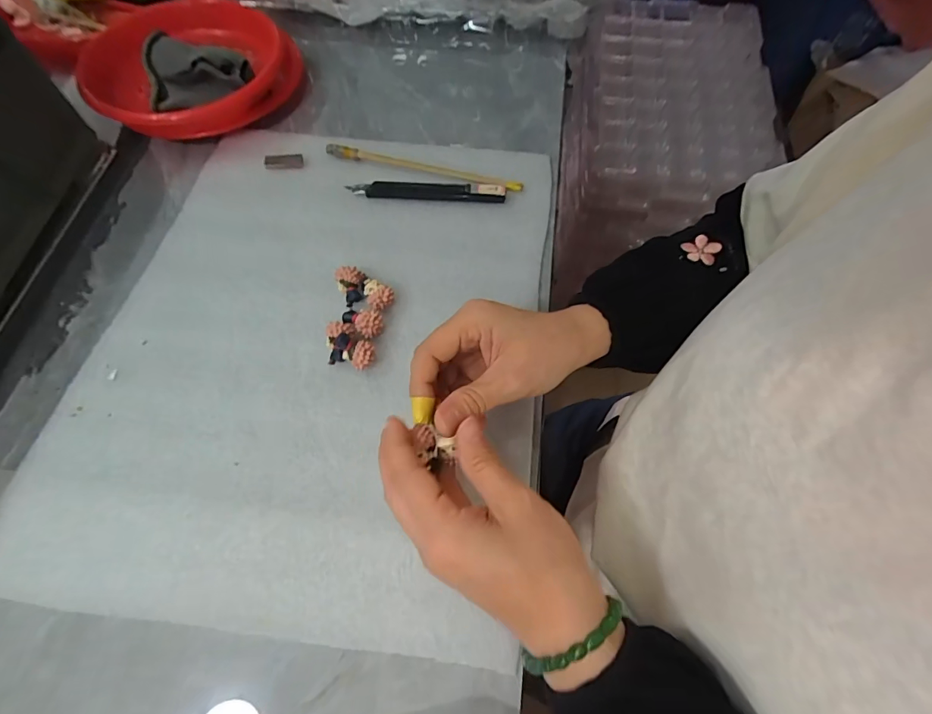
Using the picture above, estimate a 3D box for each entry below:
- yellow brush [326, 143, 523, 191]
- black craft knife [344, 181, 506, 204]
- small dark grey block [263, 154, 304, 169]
[{"bbox_3d":[-0.039,-0.169,0.399,0.180,0.012,0.012,12,63,8],"label":"yellow brush"},{"bbox_3d":[-0.035,-0.145,0.389,0.136,0.010,0.017,3,63,3],"label":"black craft knife"},{"bbox_3d":[-0.166,-0.178,0.406,0.035,0.004,0.015,-2,82,-4],"label":"small dark grey block"}]

